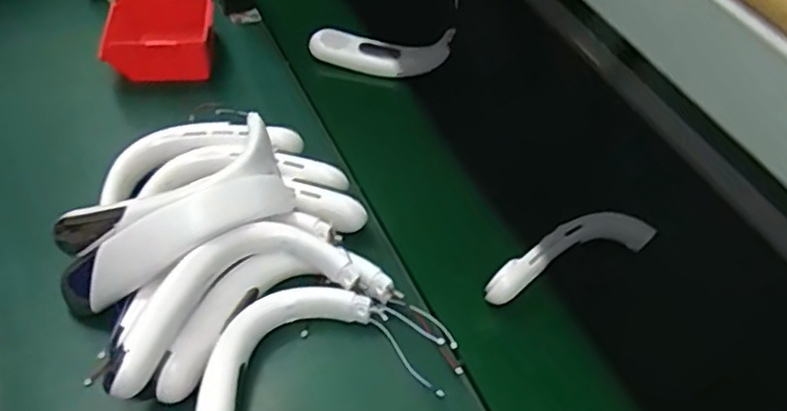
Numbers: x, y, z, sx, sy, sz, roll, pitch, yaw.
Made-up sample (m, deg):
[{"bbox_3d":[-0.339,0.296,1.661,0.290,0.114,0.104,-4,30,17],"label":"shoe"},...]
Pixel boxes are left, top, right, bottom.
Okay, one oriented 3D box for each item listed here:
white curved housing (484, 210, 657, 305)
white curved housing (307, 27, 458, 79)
[{"bbox_3d":[0.178,0.047,0.666,0.197,0.032,0.044,-18,55,-18],"label":"white curved housing"},{"bbox_3d":[-0.019,-0.207,0.863,0.186,0.062,0.029,8,51,2],"label":"white curved housing"}]

